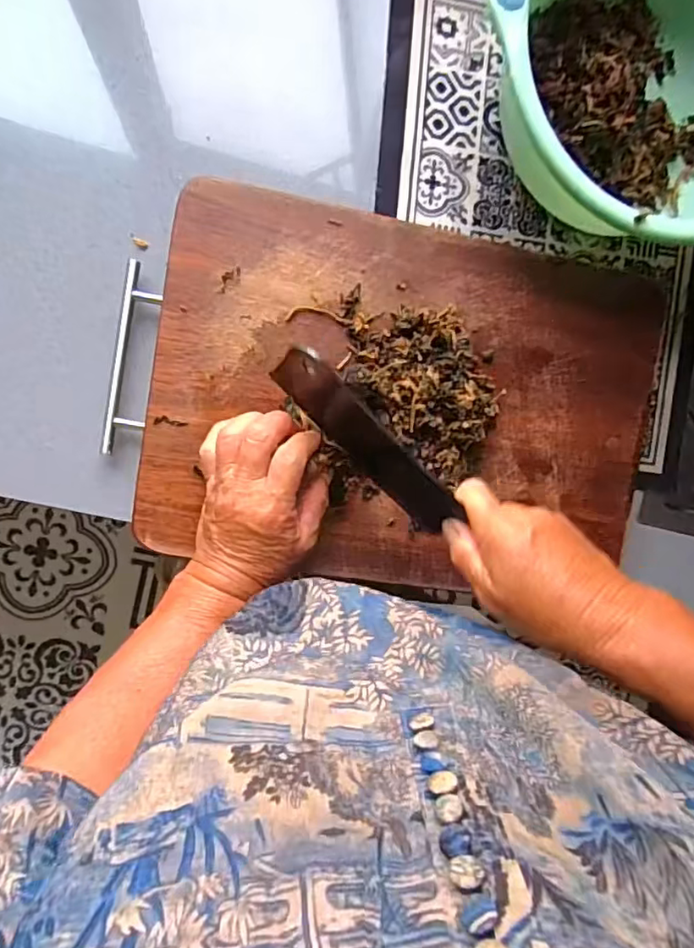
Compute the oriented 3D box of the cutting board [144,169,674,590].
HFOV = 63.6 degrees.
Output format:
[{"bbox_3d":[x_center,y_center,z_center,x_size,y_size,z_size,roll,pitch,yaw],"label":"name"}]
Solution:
[{"bbox_3d":[0.052,-0.052,0.429,0.392,0.024,0.273,10,91,-10],"label":"cutting board"}]

